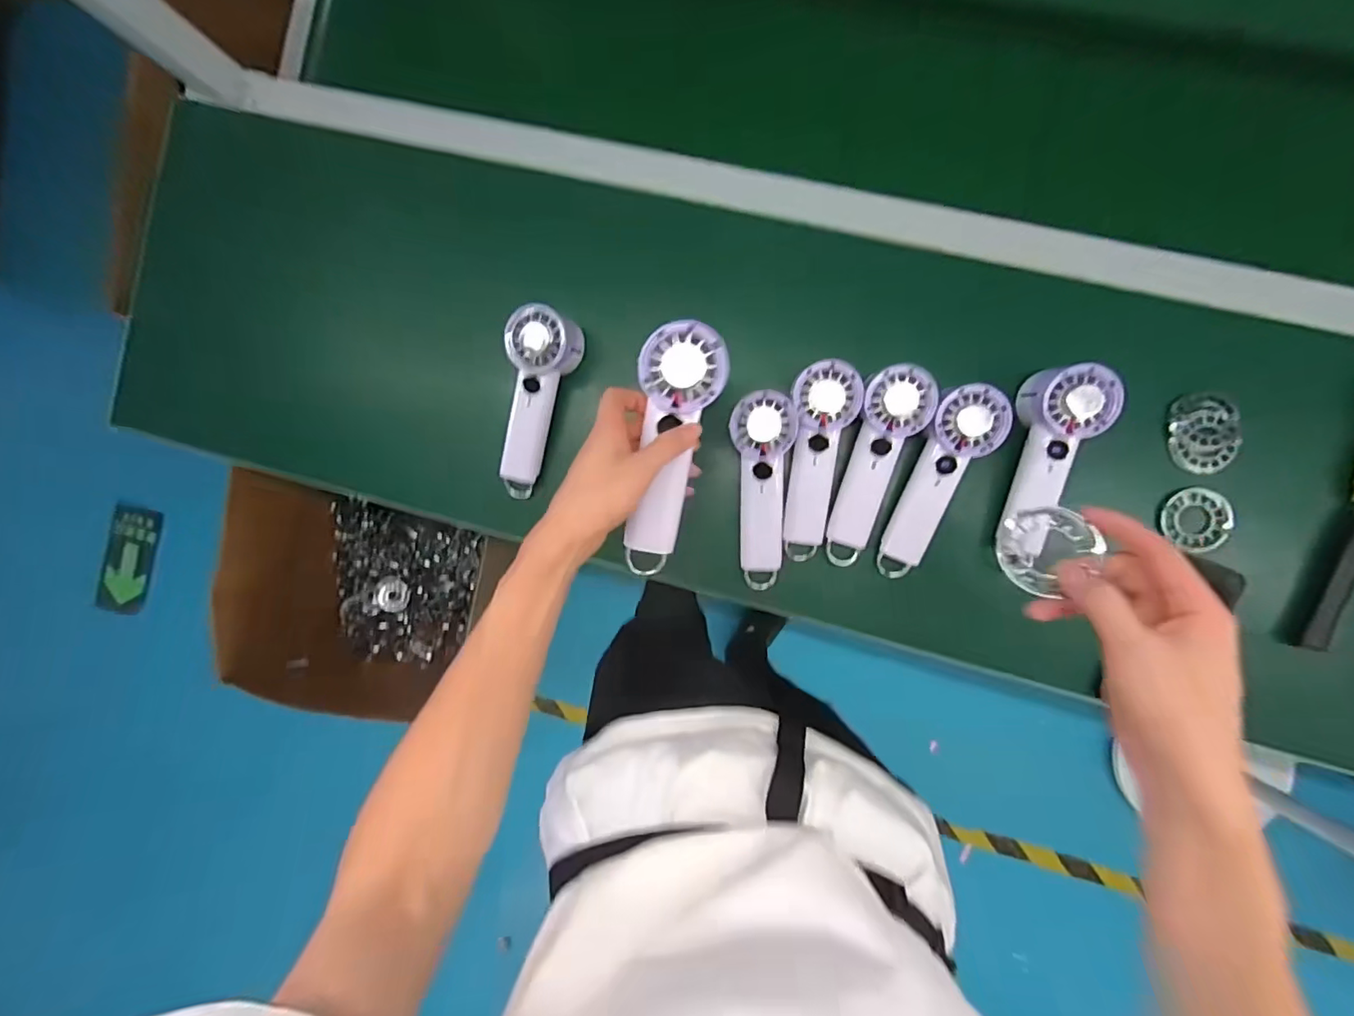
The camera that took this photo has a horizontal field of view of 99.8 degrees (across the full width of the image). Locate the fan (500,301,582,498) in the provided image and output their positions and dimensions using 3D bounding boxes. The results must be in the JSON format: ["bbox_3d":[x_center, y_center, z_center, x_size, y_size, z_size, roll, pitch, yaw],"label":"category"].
[{"bbox_3d":[-0.148,-0.107,0.601,0.059,0.065,0.201,16,107,6],"label":"fan"}]

